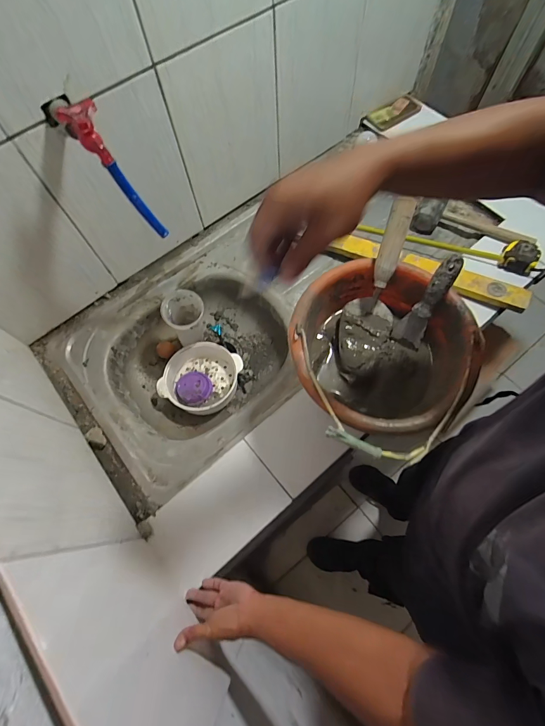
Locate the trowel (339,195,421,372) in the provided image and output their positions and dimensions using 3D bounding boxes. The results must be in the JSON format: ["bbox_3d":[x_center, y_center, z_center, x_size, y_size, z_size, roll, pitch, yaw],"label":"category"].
[{"bbox_3d":[0.174,-0.112,0.583,0.087,0.268,0.079,21,28,9],"label":"trowel"}]

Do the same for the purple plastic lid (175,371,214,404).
[{"bbox_3d":[-0.190,0.057,0.855,0.086,0.027,0.082,-1,68,1],"label":"purple plastic lid"}]

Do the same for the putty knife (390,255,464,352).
[{"bbox_3d":[0.249,-0.093,0.570,0.047,0.164,0.016,30,42,13],"label":"putty knife"}]

